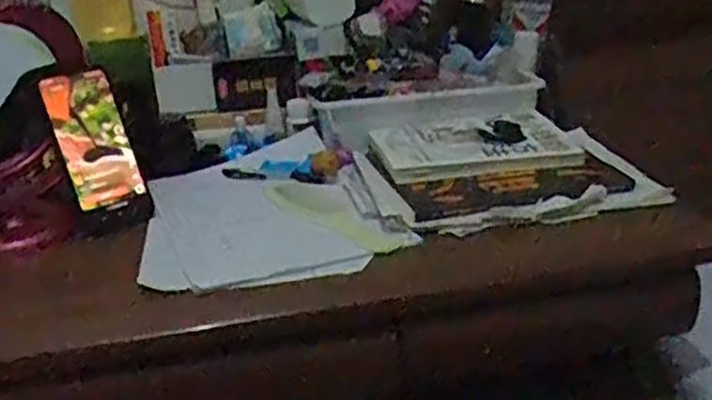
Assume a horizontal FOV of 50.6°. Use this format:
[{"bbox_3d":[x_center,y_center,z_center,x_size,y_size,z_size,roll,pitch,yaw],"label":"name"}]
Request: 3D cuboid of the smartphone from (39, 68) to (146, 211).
[{"bbox_3d":[-0.263,-0.060,0.760,0.067,0.138,0.014,-20,2,-38],"label":"smartphone"}]

